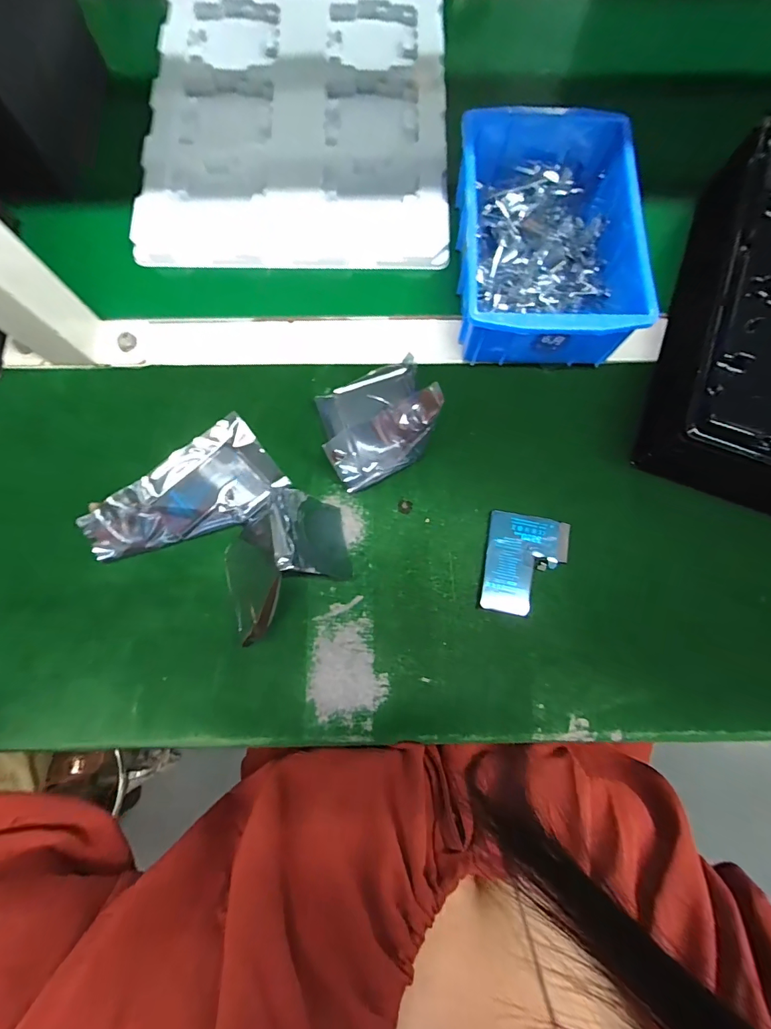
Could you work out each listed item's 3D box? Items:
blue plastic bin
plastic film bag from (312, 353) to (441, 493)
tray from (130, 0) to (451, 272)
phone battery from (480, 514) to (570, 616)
[{"bbox_3d":[0.127,-0.220,0.337,0.130,0.063,0.196,2,79,0],"label":"blue plastic bin"},{"bbox_3d":[-0.006,-0.077,0.319,0.093,0.045,0.089,-24,80,-5],"label":"plastic film bag"},{"bbox_3d":[-0.082,-0.383,0.399,0.274,0.016,0.326,0,79,0],"label":"tray"},{"bbox_3d":[0.106,0.038,0.314,0.058,0.007,0.075,10,79,2],"label":"phone battery"}]

